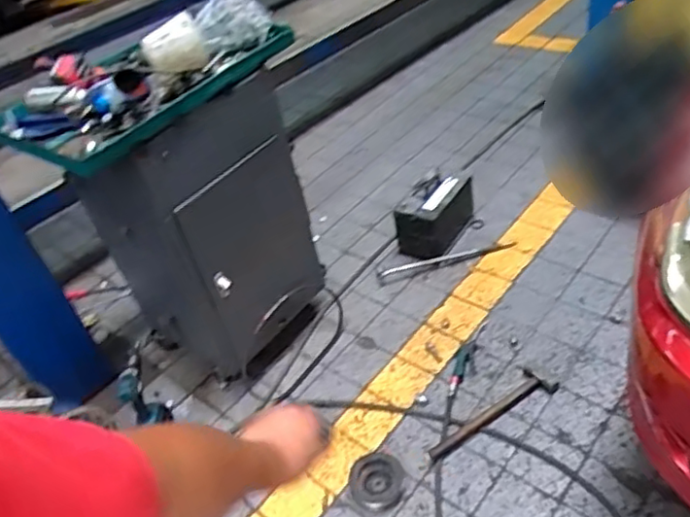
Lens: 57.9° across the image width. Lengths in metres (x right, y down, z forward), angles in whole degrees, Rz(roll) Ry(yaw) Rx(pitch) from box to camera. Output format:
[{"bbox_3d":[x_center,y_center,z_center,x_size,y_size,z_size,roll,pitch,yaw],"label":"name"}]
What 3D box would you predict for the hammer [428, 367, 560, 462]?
[{"bbox_3d":[0.392,0.415,1.696,0.399,0.026,0.094,-26,42,-16],"label":"hammer"}]

